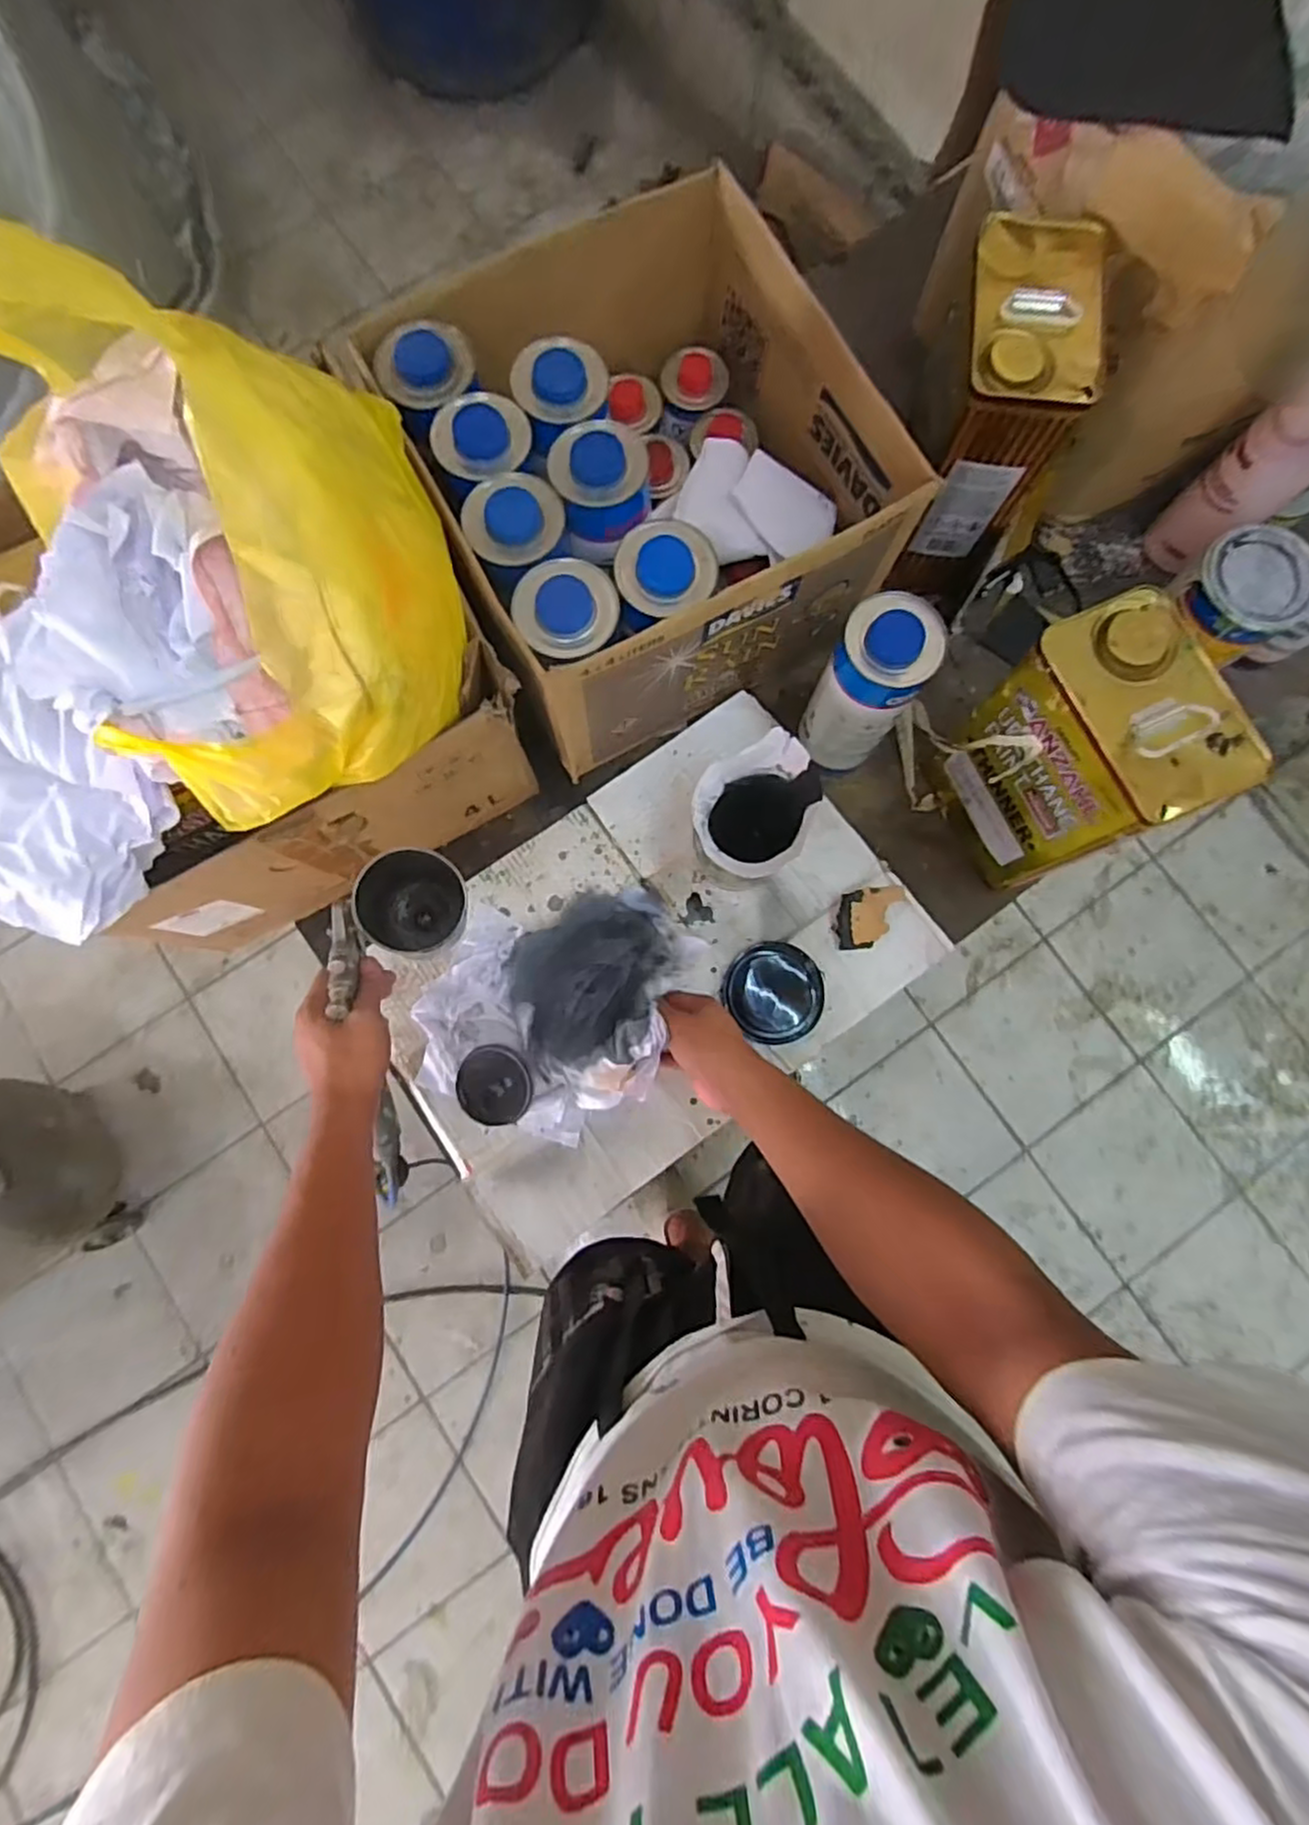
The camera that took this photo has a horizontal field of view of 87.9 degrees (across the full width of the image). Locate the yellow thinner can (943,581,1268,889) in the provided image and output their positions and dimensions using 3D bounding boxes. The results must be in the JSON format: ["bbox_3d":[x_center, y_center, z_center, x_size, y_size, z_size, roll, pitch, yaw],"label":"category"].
[{"bbox_3d":[0.357,-0.134,0.604,0.108,0.238,0.164,-30,83,-5],"label":"yellow thinner can"}]

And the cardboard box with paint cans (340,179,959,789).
[{"bbox_3d":[-0.018,-0.407,0.655,0.365,0.200,0.384,-29,83,-5],"label":"cardboard box with paint cans"}]

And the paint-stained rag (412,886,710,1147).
[{"bbox_3d":[-0.096,0.080,0.647,0.230,0.084,0.255,24,82,3],"label":"paint-stained rag"}]

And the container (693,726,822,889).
[{"bbox_3d":[0.088,-0.090,0.651,0.099,0.128,0.120,28,82,4],"label":"container"}]

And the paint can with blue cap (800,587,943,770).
[{"bbox_3d":[0.195,-0.204,0.653,0.083,0.209,0.078,23,82,3],"label":"paint can with blue cap"}]

